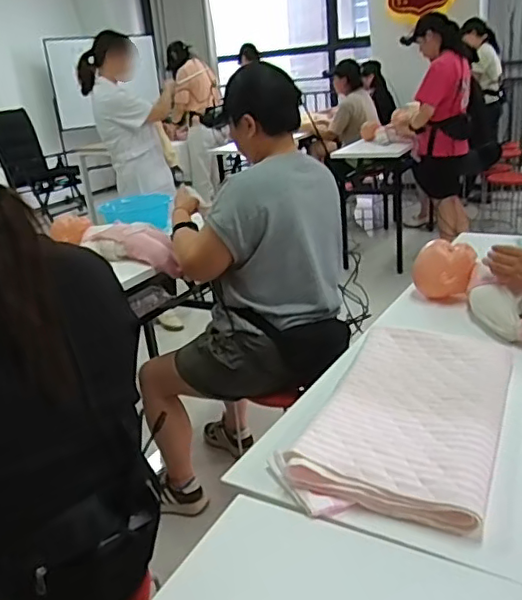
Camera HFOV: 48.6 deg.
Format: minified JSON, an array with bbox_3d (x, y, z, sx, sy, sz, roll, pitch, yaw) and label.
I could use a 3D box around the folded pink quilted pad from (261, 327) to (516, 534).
[{"bbox_3d":[0.208,0.147,0.805,0.233,0.037,0.427,7,24,27],"label":"folded pink quilted pad"}]

